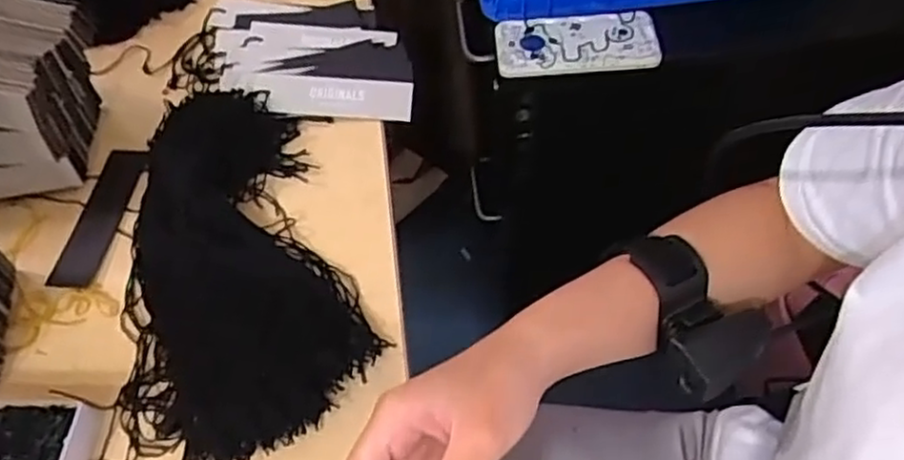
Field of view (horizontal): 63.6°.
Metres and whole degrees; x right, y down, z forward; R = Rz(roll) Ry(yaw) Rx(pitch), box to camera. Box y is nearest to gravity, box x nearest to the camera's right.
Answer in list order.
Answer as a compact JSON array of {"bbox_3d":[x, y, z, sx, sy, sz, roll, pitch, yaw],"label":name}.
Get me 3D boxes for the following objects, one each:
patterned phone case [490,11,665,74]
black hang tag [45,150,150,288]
[{"bbox_3d":[0.130,-0.195,0.764,0.166,0.018,0.073,-4,56,1],"label":"patterned phone case"},{"bbox_3d":[-0.260,-0.011,0.539,0.039,0.006,0.120,1,58,16],"label":"black hang tag"}]

